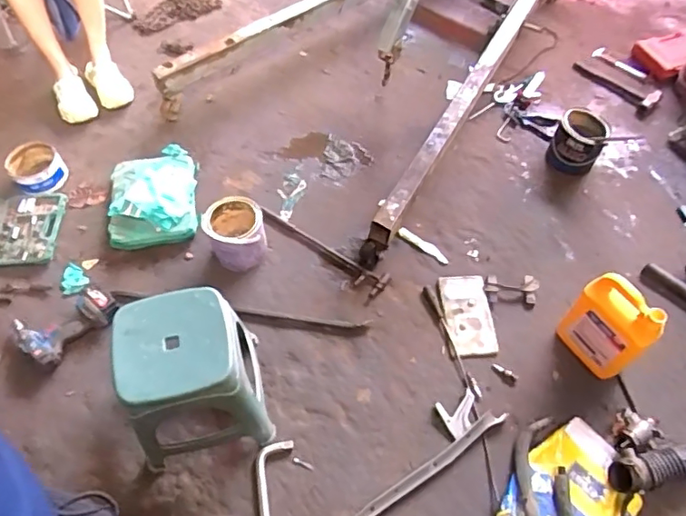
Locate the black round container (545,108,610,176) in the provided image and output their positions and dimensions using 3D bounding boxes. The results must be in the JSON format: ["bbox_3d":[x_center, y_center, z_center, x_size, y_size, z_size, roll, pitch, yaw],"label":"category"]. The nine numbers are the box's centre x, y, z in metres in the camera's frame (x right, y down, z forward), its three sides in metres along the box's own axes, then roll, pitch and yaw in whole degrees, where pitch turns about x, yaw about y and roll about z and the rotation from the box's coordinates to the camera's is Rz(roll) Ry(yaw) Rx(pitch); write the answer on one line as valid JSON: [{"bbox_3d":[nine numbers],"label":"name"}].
[{"bbox_3d":[0.753,-0.371,1.800,0.147,0.157,0.157,0,58,1],"label":"black round container"}]

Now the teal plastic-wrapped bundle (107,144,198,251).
[{"bbox_3d":[-0.603,-0.217,1.764,0.261,0.094,0.397,-9,58,-5],"label":"teal plastic-wrapped bundle"}]

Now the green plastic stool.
[{"bbox_3d":[-0.351,0.275,1.296,0.296,0.342,0.282,-11,58,-6],"label":"green plastic stool"}]

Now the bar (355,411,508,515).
[{"bbox_3d":[0.204,0.503,1.335,0.468,0.016,0.037,-31,62,-17],"label":"bar"}]

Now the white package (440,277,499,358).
[{"bbox_3d":[0.349,0.155,1.557,0.127,0.020,0.244,-7,58,-4],"label":"white package"}]

